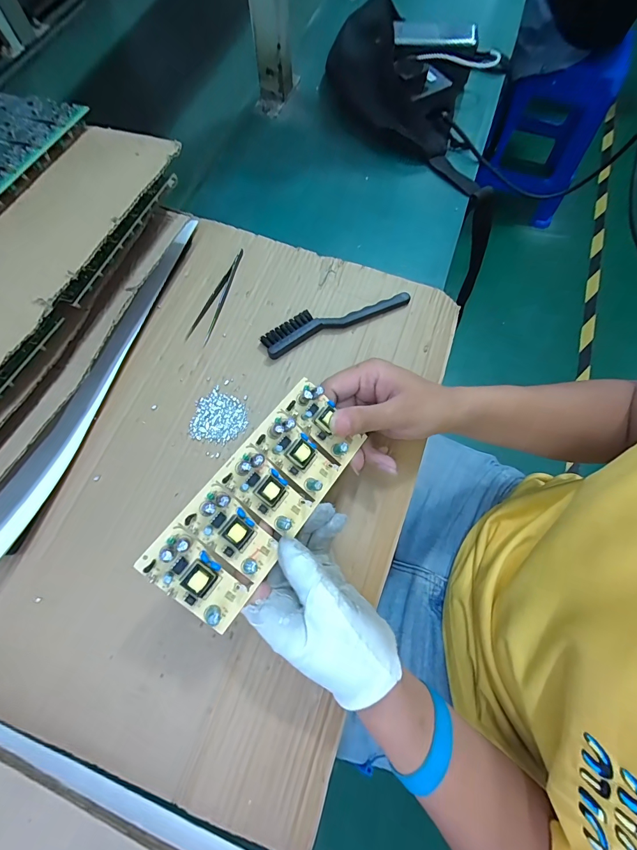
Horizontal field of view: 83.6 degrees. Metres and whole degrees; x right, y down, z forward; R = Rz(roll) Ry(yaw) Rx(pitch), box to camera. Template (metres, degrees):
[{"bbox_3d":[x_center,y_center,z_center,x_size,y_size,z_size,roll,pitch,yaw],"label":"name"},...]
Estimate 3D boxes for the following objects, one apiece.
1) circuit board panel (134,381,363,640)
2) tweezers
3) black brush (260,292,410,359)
[{"bbox_3d":[-0.036,0.050,0.257,0.070,0.013,0.172,43,67,-9],"label":"circuit board panel"},{"bbox_3d":[-0.108,-0.146,0.398,0.023,0.006,0.124,21,71,7],"label":"tweezers"},{"bbox_3d":[0.019,-0.119,0.393,0.168,0.014,0.034,-24,72,-9],"label":"black brush"}]

